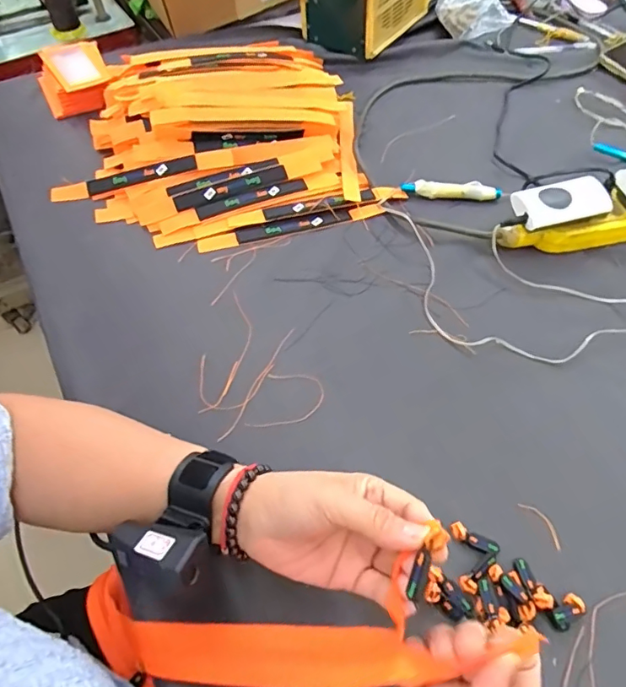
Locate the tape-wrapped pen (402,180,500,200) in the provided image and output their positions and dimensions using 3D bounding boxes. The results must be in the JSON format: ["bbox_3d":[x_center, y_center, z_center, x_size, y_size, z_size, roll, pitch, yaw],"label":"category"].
[{"bbox_3d":[0.174,-0.193,0.631,0.121,0.016,0.015,6,58,4],"label":"tape-wrapped pen"}]

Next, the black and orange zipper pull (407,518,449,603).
[{"bbox_3d":[0.061,0.118,0.274,0.010,0.004,0.042,28,79,17],"label":"black and orange zipper pull"}]

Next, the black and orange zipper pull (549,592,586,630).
[{"bbox_3d":[0.190,0.200,0.375,0.032,0.012,0.017,-17,58,-29],"label":"black and orange zipper pull"}]

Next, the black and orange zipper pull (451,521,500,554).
[{"bbox_3d":[0.129,0.156,0.402,0.039,0.004,0.013,23,61,15],"label":"black and orange zipper pull"}]

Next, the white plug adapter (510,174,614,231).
[{"bbox_3d":[0.273,-0.156,0.552,0.097,0.016,0.048,-14,75,3],"label":"white plug adapter"}]

